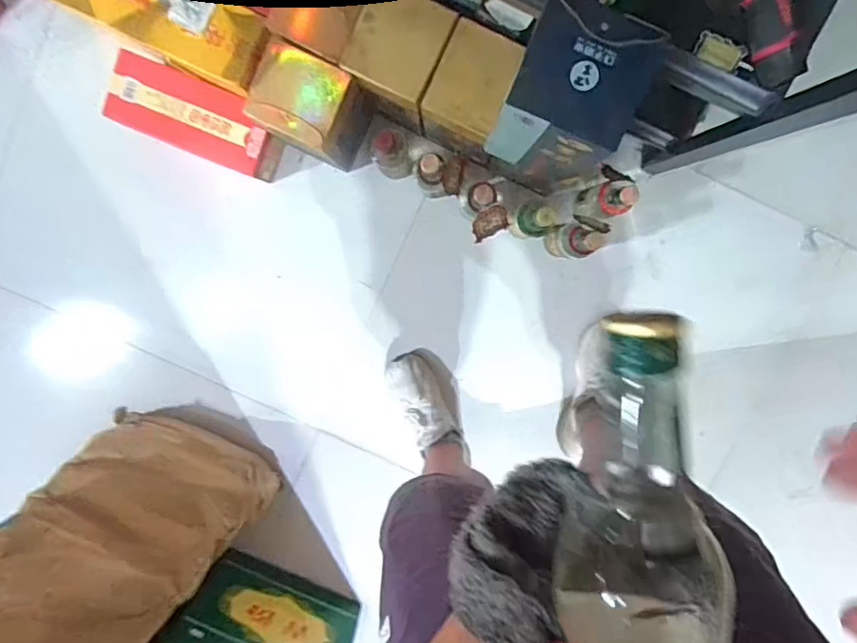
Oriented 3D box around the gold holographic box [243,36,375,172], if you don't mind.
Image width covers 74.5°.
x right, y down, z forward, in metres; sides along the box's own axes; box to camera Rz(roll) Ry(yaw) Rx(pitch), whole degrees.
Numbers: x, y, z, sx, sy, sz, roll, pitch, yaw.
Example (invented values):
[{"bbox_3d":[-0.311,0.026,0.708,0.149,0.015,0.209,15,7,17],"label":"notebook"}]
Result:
[{"bbox_3d":[-0.196,-0.355,0.961,0.130,0.280,0.126,26,98,-2],"label":"gold holographic box"}]

